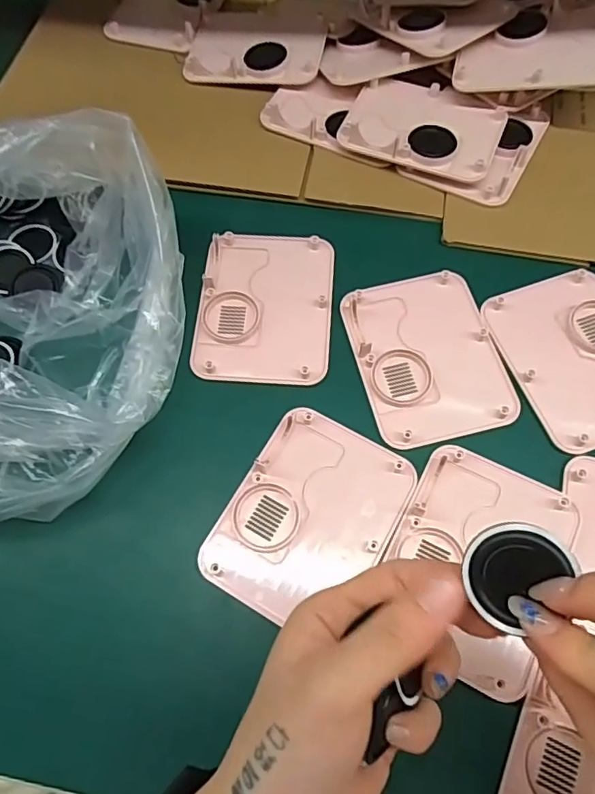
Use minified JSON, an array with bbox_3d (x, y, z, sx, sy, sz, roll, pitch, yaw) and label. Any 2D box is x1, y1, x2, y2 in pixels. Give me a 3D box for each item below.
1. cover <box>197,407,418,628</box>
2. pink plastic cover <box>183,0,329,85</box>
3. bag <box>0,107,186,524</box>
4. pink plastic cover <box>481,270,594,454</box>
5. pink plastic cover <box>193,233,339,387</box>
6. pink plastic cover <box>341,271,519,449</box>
[{"bbox_3d":[0.008,0.075,0.338,0.094,0.010,0.124,29,70,13],"label":"cover"},{"bbox_3d":[-0.036,-0.338,0.508,0.123,0.015,0.118,7,67,5],"label":"pink plastic cover"},{"bbox_3d":[-0.190,-0.048,0.337,0.220,0.108,0.262,23,69,11],"label":"bag"},{"bbox_3d":[0.198,-0.029,0.378,0.096,0.010,0.124,-19,67,-7],"label":"pink plastic cover"},{"bbox_3d":[-0.023,-0.068,0.399,0.096,0.010,0.122,4,66,3],"label":"pink plastic cover"},{"bbox_3d":[0.091,-0.030,0.380,0.094,0.008,0.124,-13,67,-4],"label":"pink plastic cover"}]

